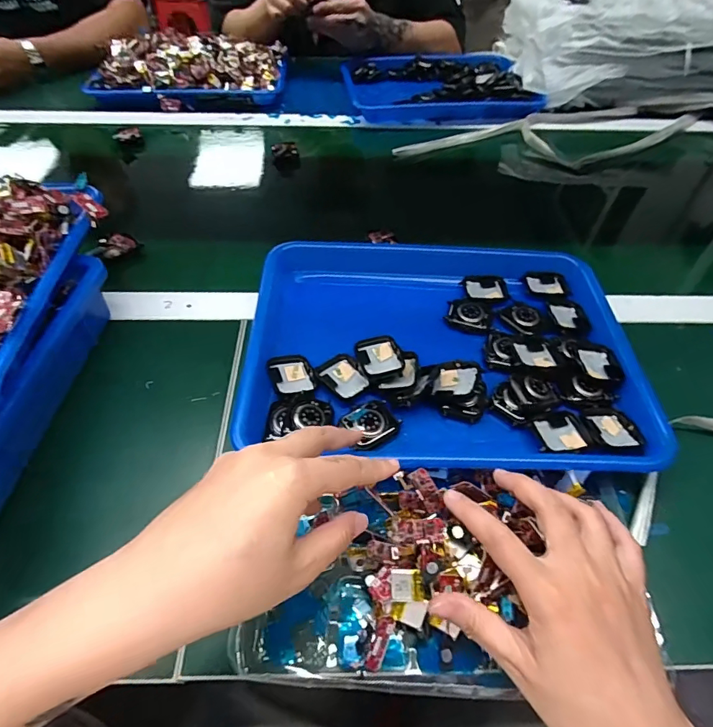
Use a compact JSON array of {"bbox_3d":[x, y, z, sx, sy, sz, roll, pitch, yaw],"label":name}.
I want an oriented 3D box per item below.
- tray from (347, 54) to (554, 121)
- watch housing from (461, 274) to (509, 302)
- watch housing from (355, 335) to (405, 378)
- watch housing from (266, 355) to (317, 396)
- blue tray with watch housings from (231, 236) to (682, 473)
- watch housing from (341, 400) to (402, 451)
[{"bbox_3d":[0.133,-0.478,0.770,0.302,0.038,0.236,-4,51,-5],"label":"tray"},{"bbox_3d":[0.129,-0.074,0.452,0.042,0.012,0.034,-3,51,-4],"label":"watch housing"},{"bbox_3d":[0.020,-0.004,0.388,0.036,0.012,0.041,-14,53,-13],"label":"watch housing"},{"bbox_3d":[-0.054,0.010,0.381,0.035,0.012,0.044,-18,54,-16],"label":"watch housing"},{"bbox_3d":[0.070,-0.026,0.406,0.322,0.034,0.254,2,51,0],"label":"blue tray with watch housings"},{"bbox_3d":[0.012,0.046,0.354,0.040,0.011,0.035,-27,56,-21],"label":"watch housing"}]

